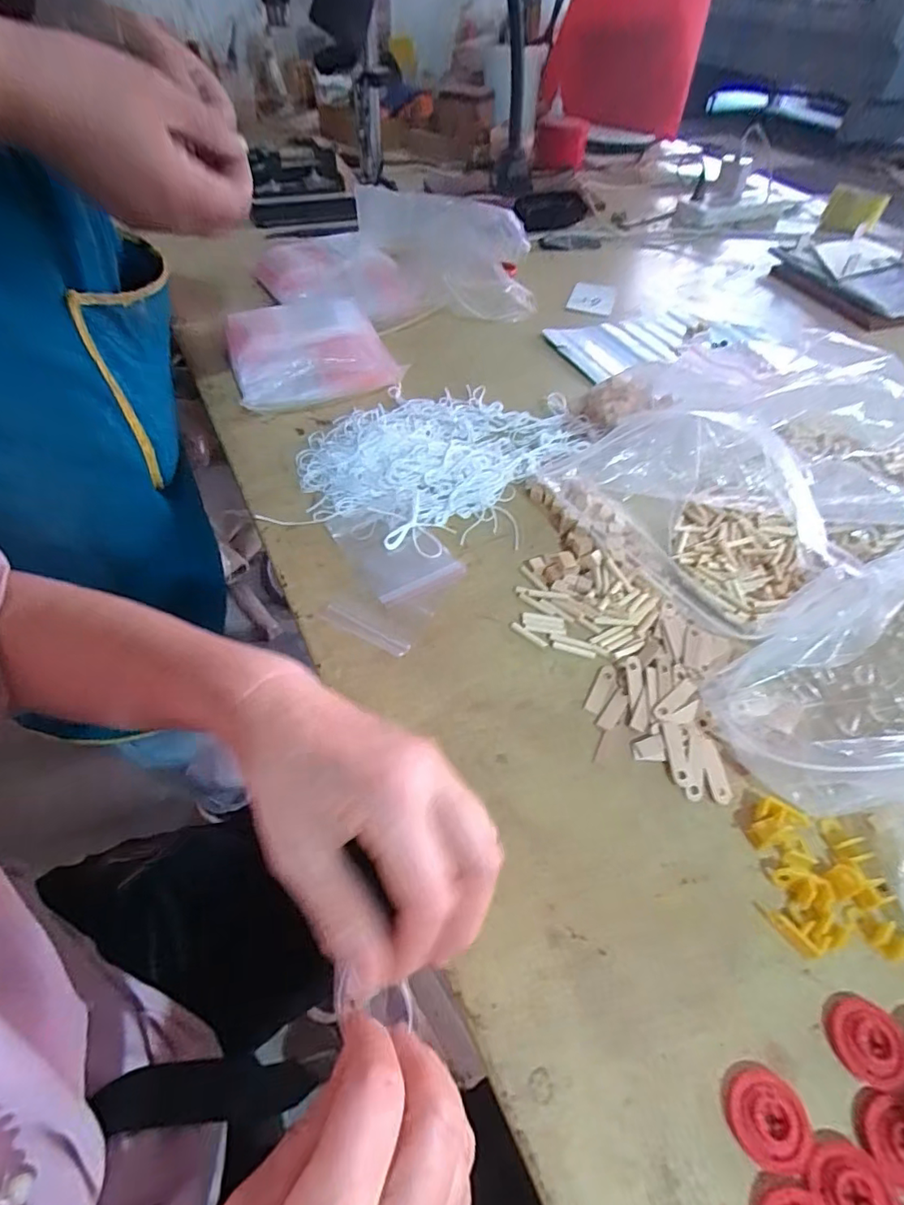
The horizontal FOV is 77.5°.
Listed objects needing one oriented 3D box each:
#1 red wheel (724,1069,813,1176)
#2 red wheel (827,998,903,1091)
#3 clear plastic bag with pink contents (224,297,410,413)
[{"bbox_3d":[0.135,0.222,0.242,0.030,0.008,0.032,1,50,-1],"label":"red wheel"},{"bbox_3d":[0.192,0.202,0.259,0.030,0.008,0.032,1,50,-1],"label":"red wheel"},{"bbox_3d":[-0.155,-0.270,0.599,0.155,0.031,0.147,-18,53,-16],"label":"clear plastic bag with pink contents"}]

